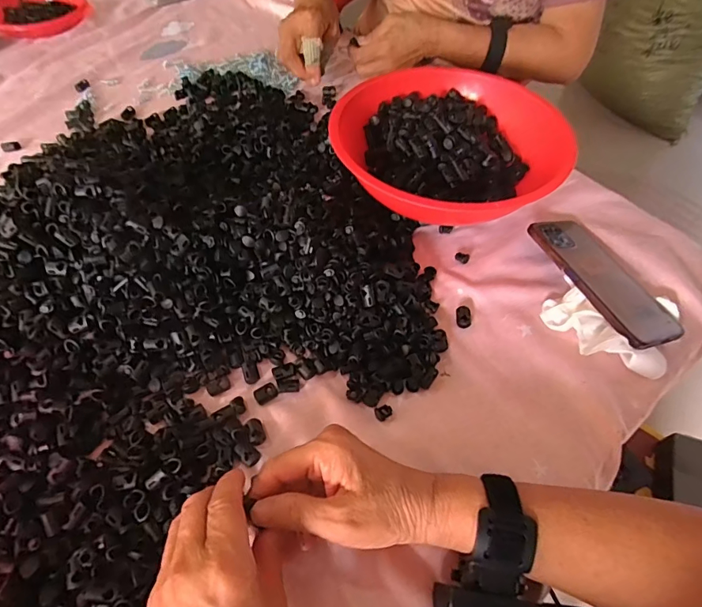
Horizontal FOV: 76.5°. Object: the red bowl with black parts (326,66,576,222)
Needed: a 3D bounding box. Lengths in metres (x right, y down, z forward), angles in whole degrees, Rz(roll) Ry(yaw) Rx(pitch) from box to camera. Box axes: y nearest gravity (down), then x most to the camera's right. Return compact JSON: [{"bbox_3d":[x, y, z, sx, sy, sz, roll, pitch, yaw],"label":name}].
[{"bbox_3d":[0.116,-0.178,0.511,0.241,0.083,0.237,0,56,0],"label":"red bowl with black parts"}]

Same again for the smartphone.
[{"bbox_3d":[0.257,-0.026,0.448,0.083,0.011,0.158,-9,55,-25],"label":"smartphone"}]

